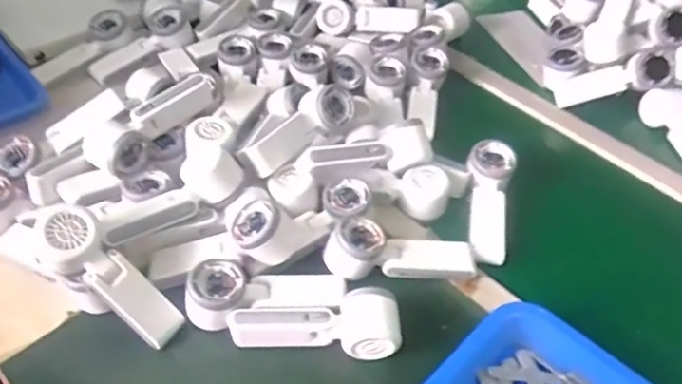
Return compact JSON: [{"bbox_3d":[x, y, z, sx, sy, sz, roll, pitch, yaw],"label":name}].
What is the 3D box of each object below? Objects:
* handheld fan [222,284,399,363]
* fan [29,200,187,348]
[{"bbox_3d":[-0.028,0.139,0.584,0.168,0.058,0.060,-1,45,-6],"label":"handheld fan"},{"bbox_3d":[-0.225,0.080,0.569,0.170,0.035,0.057,47,48,-12],"label":"fan"}]

